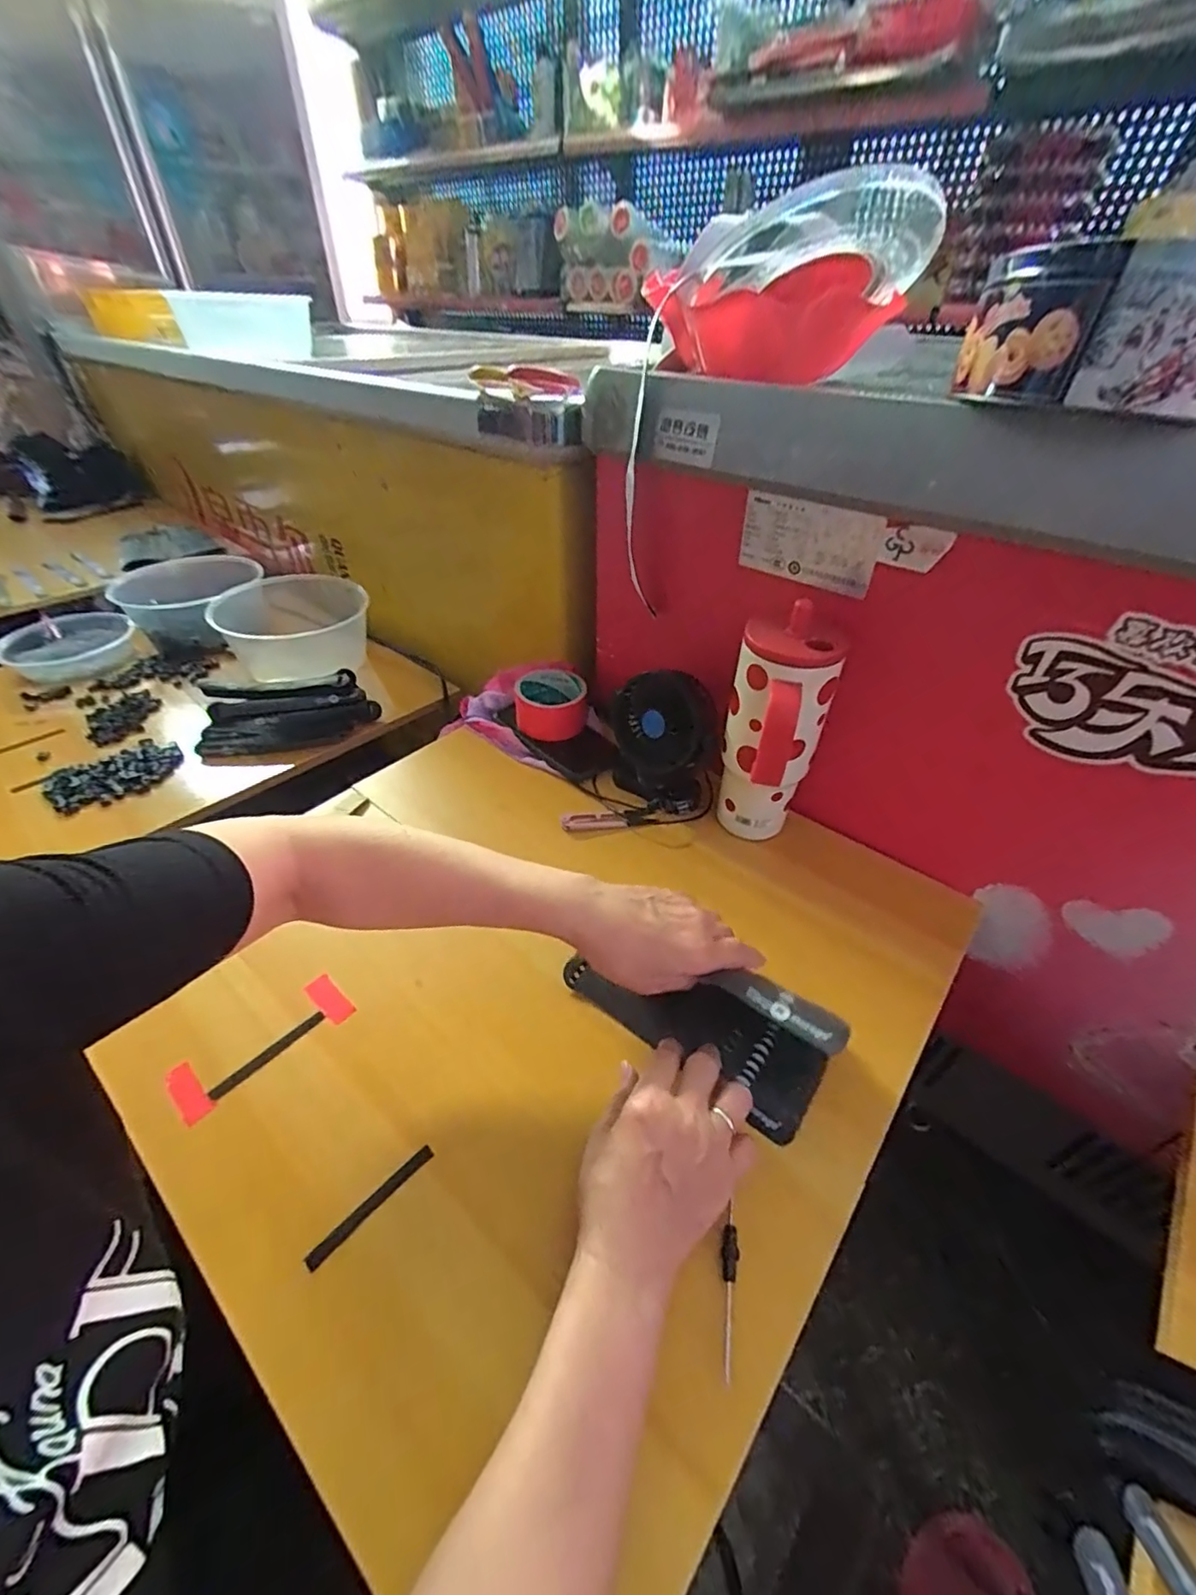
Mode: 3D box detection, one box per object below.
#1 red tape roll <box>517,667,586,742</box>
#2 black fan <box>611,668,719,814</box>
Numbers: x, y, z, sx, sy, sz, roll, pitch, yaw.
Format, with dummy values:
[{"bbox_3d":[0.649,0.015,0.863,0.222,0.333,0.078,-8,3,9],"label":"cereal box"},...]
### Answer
[{"bbox_3d":[-0.058,-0.114,0.714,0.088,0.049,0.085,-5,42,-6],"label":"red tape roll"},{"bbox_3d":[0.070,-0.065,0.623,0.107,0.124,0.087,5,42,5],"label":"black fan"}]

